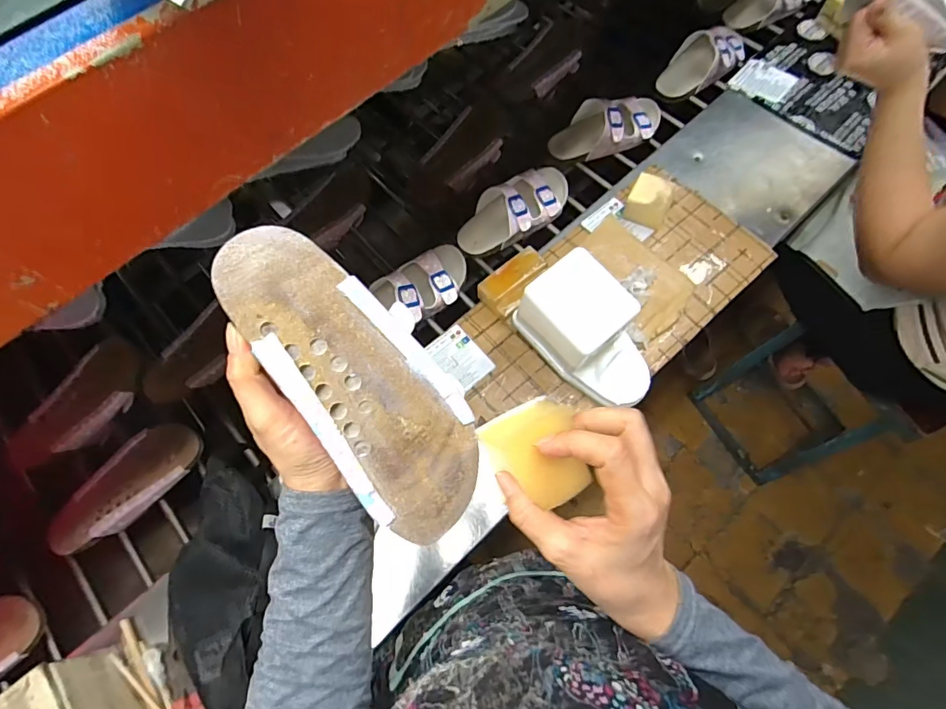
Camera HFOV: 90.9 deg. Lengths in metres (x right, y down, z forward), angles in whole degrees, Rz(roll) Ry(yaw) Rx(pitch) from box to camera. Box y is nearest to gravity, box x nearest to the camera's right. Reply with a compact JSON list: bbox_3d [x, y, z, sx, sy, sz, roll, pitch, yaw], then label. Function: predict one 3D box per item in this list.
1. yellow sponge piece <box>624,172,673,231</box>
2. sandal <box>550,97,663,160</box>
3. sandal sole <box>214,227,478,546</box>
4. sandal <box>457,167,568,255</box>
[{"bbox_3d":[0.257,-0.220,0.680,0.059,0.061,0.056,23,70,12],"label":"yellow sponge piece"},{"bbox_3d":[0.239,-0.398,0.795,0.214,0.061,0.092,-25,68,-8],"label":"sandal"},{"bbox_3d":[-0.063,0.016,0.282,0.082,0.012,0.206,-37,104,-12],"label":"sandal sole"},{"bbox_3d":[0.072,-0.239,0.744,0.213,0.054,0.095,-33,69,-10],"label":"sandal"}]

